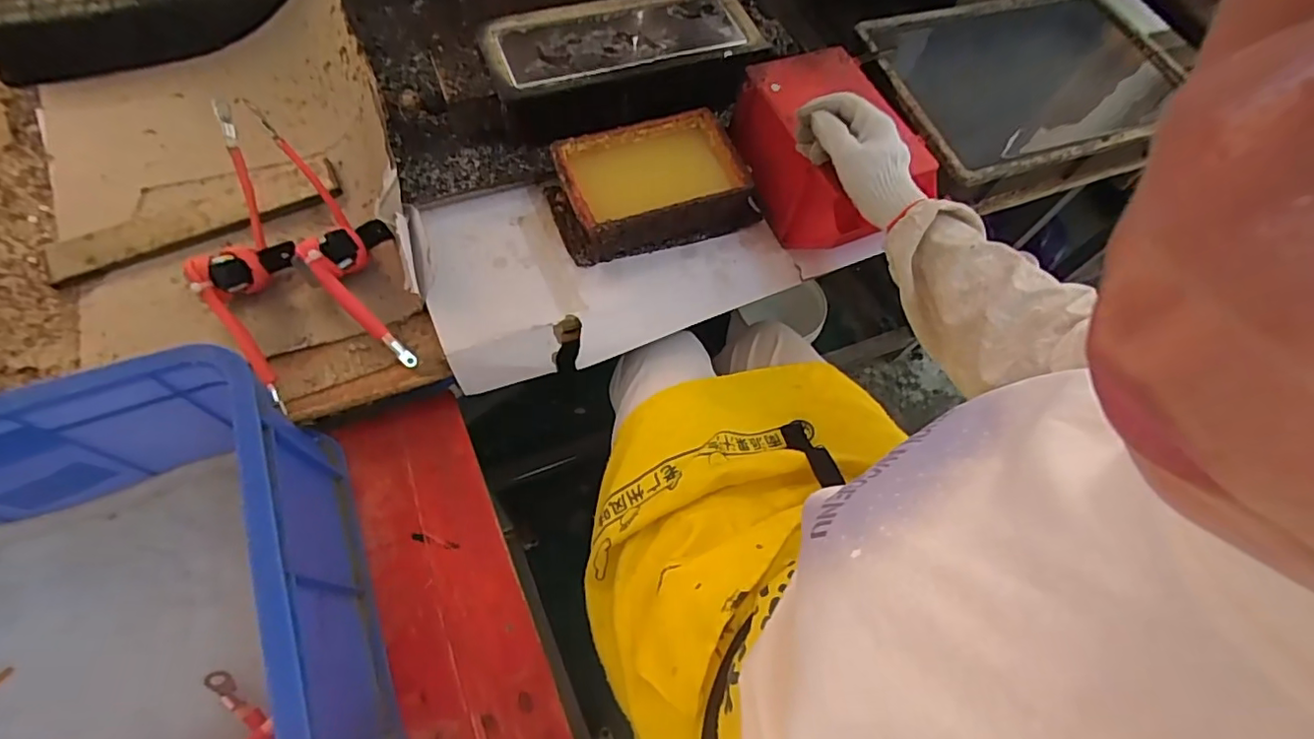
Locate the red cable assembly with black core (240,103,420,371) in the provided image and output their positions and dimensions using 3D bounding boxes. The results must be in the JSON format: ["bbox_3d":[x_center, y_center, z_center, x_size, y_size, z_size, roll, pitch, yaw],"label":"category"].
[{"bbox_3d":[-0.345,-0.150,0.623,0.089,0.078,0.327,-32,71,-19],"label":"red cable assembly with black core"}]

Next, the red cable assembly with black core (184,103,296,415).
[{"bbox_3d":[-0.428,-0.123,0.592,0.087,0.078,0.317,-24,69,-16],"label":"red cable assembly with black core"}]

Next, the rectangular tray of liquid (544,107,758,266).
[{"bbox_3d":[-0.008,-0.211,0.672,0.226,0.070,0.133,-18,67,-13],"label":"rectangular tray of liquid"}]

